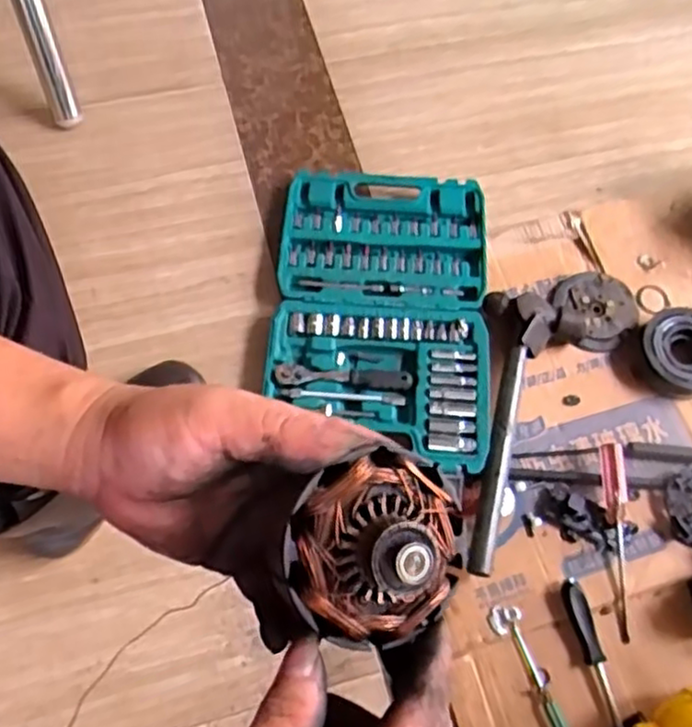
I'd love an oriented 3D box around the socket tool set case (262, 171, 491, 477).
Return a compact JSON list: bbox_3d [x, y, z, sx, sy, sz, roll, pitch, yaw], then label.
[{"bbox_3d":[0.041,-0.068,0.839,0.248,0.035,0.384,5,64,-1],"label":"socket tool set case"}]

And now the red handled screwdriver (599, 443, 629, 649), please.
[{"bbox_3d":[0.282,0.179,0.717,0.022,0.024,0.190,4,71,-1],"label":"red handled screwdriver"}]

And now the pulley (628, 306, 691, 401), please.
[{"bbox_3d":[0.394,-0.013,0.815,0.112,0.038,0.104,1,64,-3],"label":"pulley"}]

